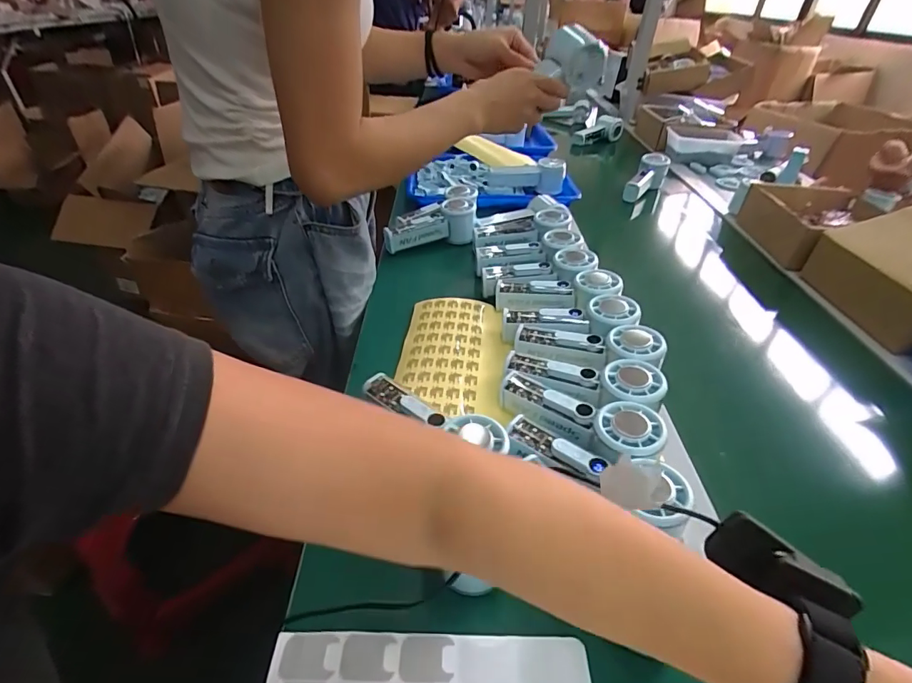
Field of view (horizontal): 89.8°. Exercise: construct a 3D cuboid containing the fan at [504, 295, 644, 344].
[{"bbox_3d":[0.130,-0.027,0.533,0.155,0.032,0.066,-6,36,14],"label":"fan"}]

